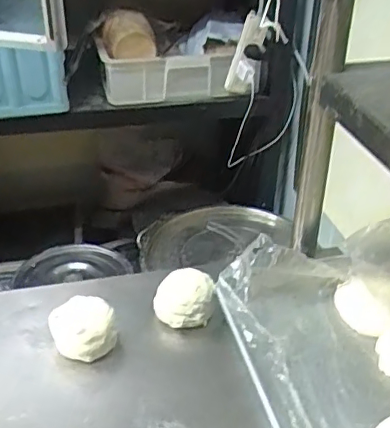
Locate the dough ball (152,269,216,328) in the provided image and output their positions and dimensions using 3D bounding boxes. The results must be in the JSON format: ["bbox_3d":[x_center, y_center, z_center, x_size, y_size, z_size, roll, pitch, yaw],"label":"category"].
[{"bbox_3d":[-0.014,0.112,0.724,0.076,0.063,0.065,-3,34,-4],"label":"dough ball"}]

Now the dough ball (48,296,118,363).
[{"bbox_3d":[-0.135,0.138,0.677,0.072,0.056,0.067,1,35,0],"label":"dough ball"}]

